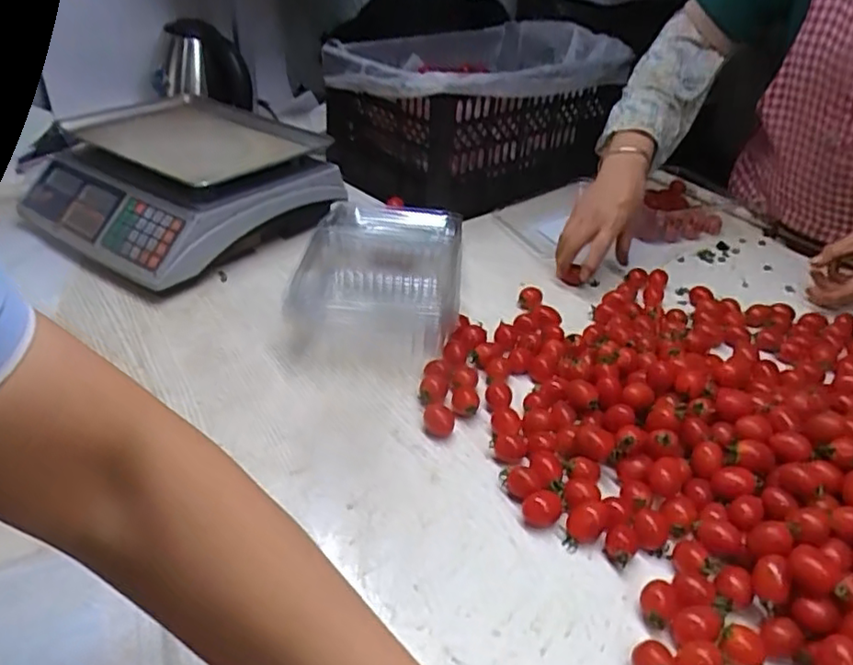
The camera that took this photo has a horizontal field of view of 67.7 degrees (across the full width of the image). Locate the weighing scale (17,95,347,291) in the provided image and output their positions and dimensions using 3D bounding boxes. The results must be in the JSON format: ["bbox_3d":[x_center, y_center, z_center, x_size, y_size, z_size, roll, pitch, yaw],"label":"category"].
[{"bbox_3d":[-0.347,-0.206,0.929,0.343,0.127,0.340,30,43,33],"label":"weighing scale"}]

